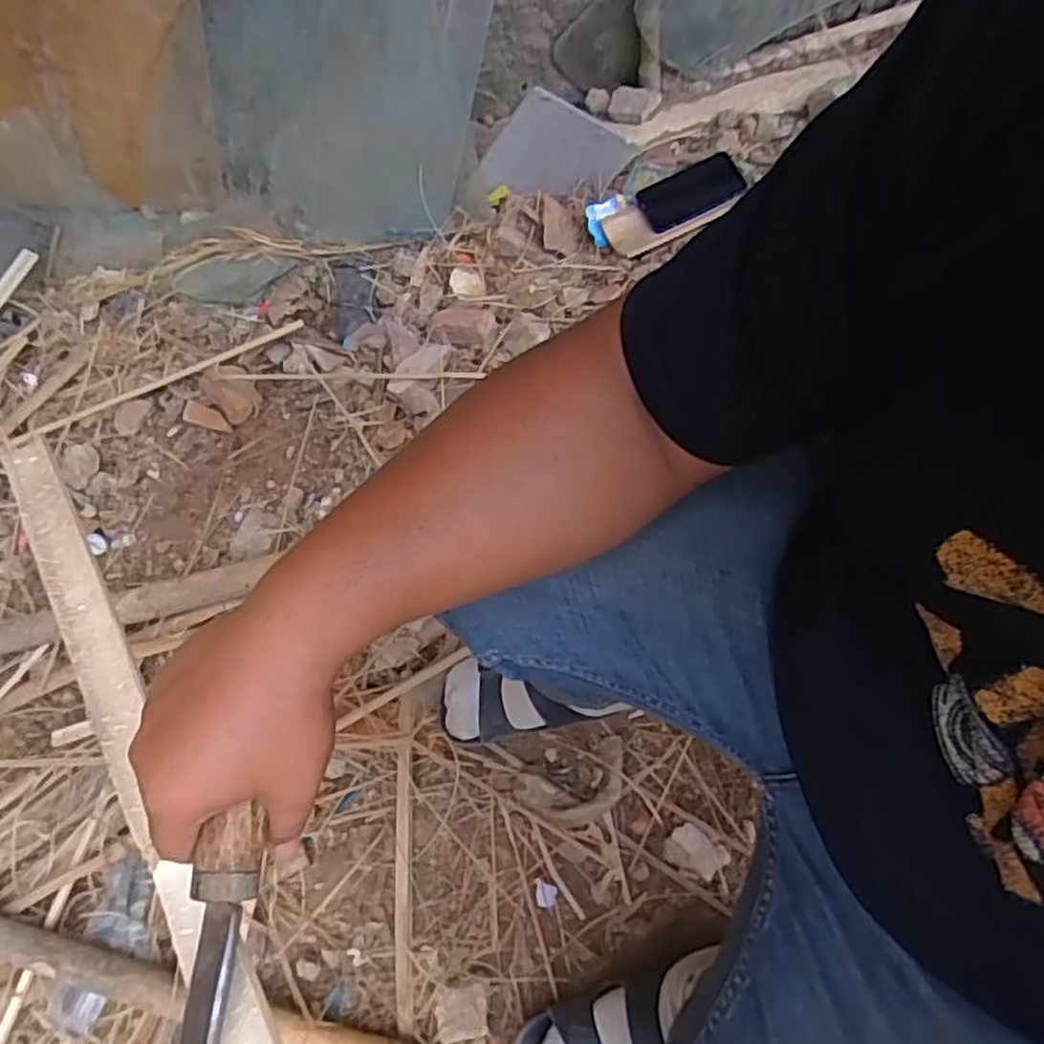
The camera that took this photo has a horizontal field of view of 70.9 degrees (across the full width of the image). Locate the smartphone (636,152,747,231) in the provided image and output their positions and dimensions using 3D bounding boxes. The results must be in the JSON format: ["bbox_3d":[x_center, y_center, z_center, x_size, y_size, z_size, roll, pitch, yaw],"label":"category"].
[{"bbox_3d":[0.240,-0.468,1.032,0.158,0.014,0.068,-32,86,-9],"label":"smartphone"}]

